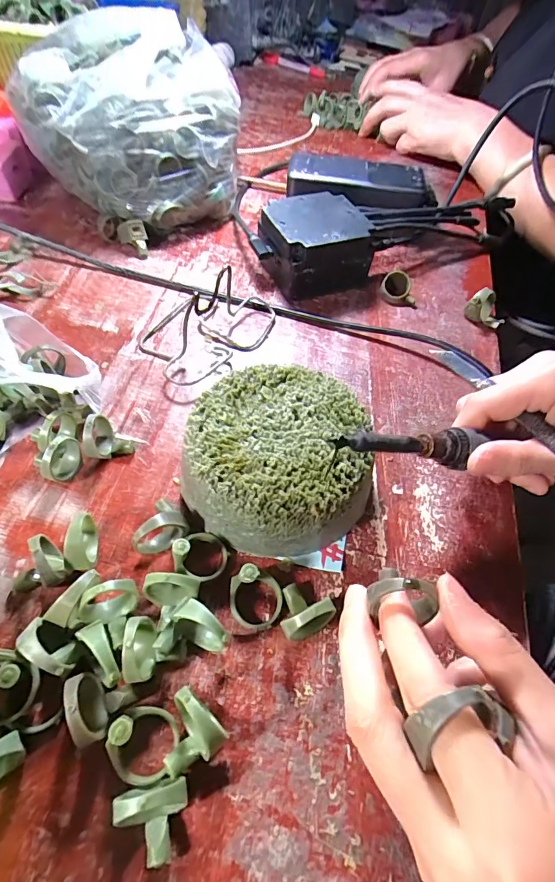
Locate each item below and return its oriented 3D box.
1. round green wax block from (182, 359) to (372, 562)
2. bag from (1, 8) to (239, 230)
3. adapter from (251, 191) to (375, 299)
[{"bbox_3d":[0.000,0.009,0.235,0.098,0.046,0.098,2,55,-3],"label":"round green wax block"},{"bbox_3d":[-0.128,-0.296,0.389,0.182,0.125,0.182,4,55,-2],"label":"bag"},{"bbox_3d":[0.029,-0.167,0.356,0.085,0.051,0.075,-18,58,-16],"label":"adapter"}]

